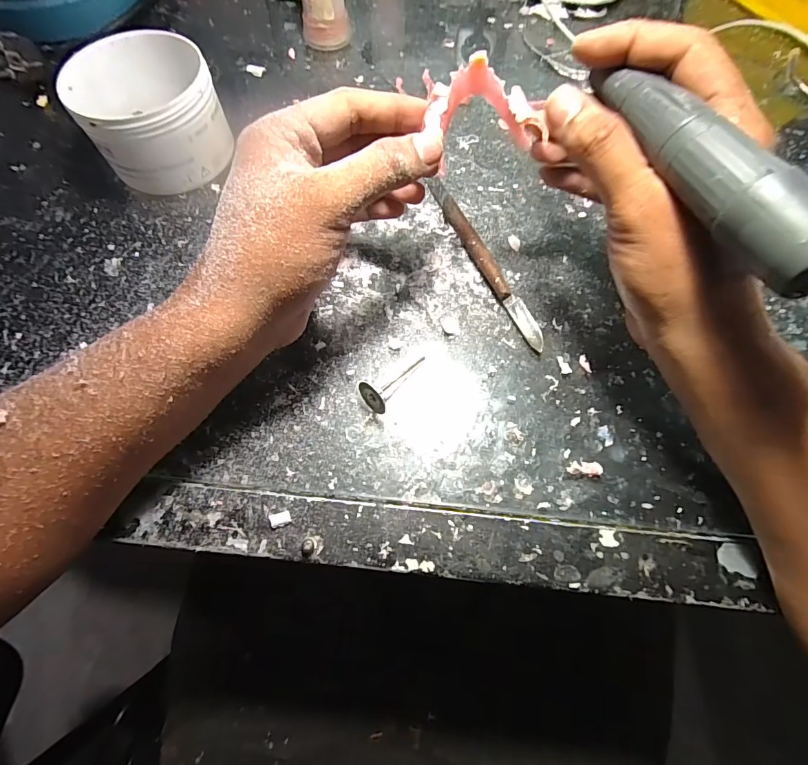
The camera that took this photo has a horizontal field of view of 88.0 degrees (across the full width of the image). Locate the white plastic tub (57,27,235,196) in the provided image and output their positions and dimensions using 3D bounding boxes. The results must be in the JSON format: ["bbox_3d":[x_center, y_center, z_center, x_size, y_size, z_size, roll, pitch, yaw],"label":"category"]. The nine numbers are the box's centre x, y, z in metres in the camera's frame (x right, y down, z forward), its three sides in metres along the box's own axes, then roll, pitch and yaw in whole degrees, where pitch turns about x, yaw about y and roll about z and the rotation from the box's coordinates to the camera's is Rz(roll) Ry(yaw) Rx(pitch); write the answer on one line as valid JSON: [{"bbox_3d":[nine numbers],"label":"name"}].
[{"bbox_3d":[-0.173,-0.184,0.294,0.090,0.067,0.098,-30,70,-12],"label":"white plastic tub"}]

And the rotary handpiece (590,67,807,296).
[{"bbox_3d":[0.117,-0.079,0.154,0.023,0.020,0.149,-16,59,-7],"label":"rotary handpiece"}]

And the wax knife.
[{"bbox_3d":[0.052,-0.084,0.281,0.010,0.012,0.149,-23,69,-9],"label":"wax knife"}]

